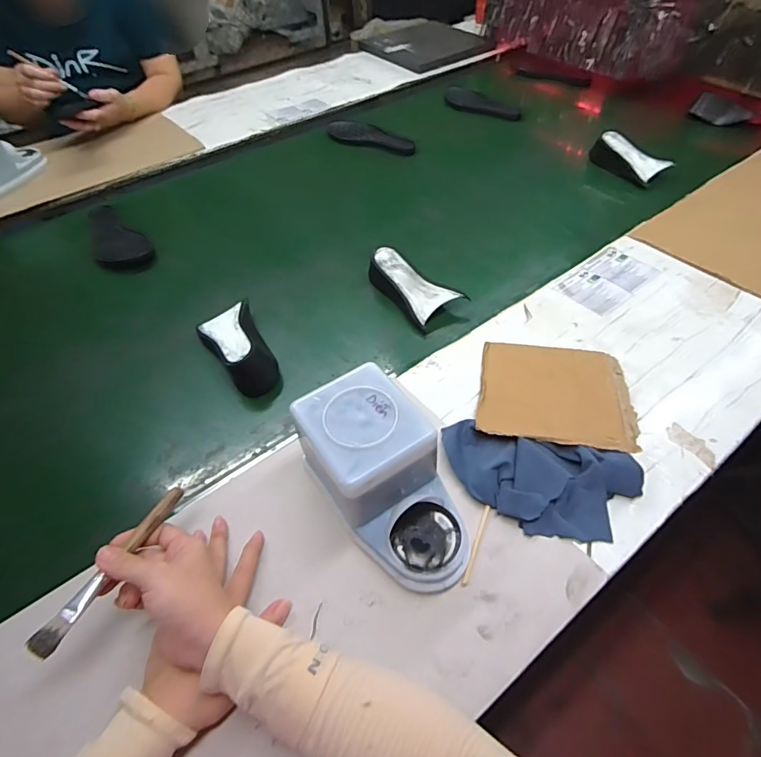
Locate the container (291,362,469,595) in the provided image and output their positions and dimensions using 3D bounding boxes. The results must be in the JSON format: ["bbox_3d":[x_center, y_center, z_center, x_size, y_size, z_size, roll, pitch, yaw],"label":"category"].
[{"bbox_3d":[0.007,0.092,0.421,0.105,0.102,0.186,-31,55,-20],"label":"container"}]

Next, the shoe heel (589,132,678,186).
[{"bbox_3d":[0.487,-0.429,0.902,0.058,0.072,0.159,-20,52,-13],"label":"shoe heel"}]

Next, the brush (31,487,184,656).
[{"bbox_3d":[-0.212,0.146,0.369,0.017,0.012,0.145,15,45,17],"label":"brush"}]

